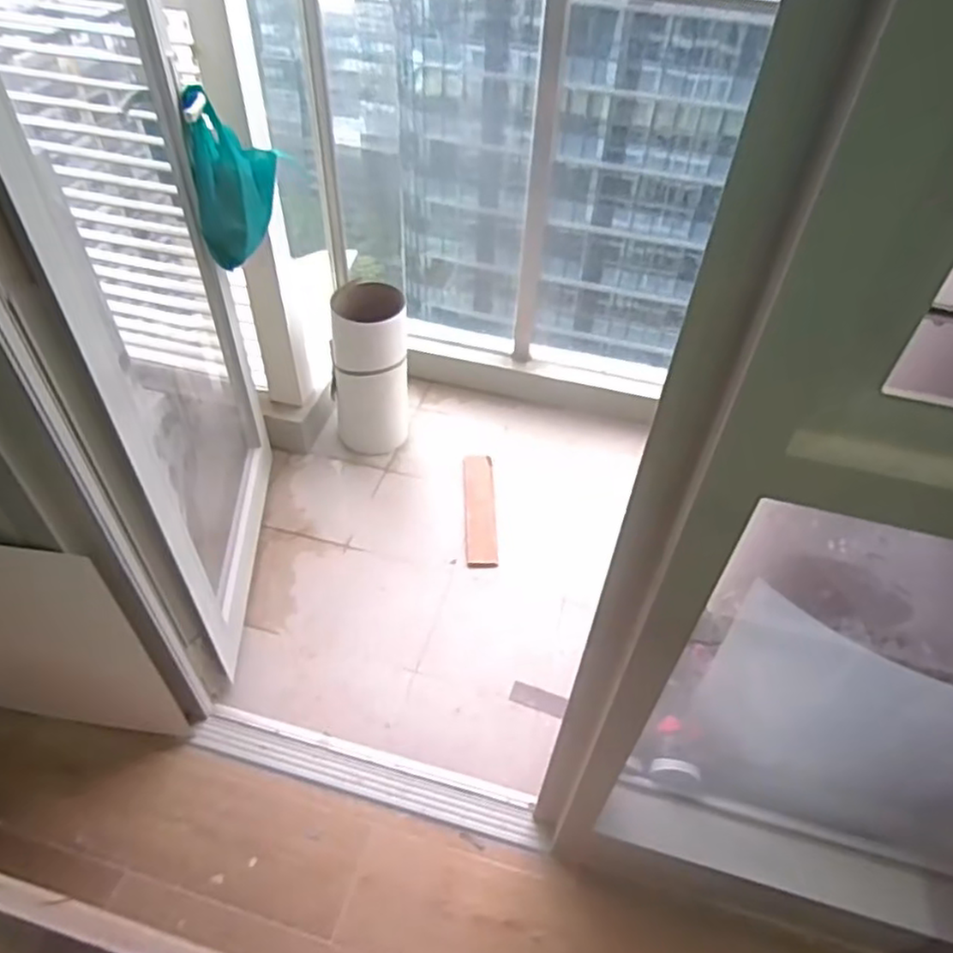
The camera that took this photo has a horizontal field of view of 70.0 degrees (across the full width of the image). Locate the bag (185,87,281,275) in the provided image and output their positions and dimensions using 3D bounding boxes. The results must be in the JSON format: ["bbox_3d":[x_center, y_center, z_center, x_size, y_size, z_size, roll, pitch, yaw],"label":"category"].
[{"bbox_3d":[-0.479,-0.584,1.358,0.137,0.282,0.131,1,46,-2],"label":"bag"}]

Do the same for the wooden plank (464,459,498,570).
[{"bbox_3d":[0.010,0.086,1.903,0.086,0.013,0.401,0,46,-3],"label":"wooden plank"}]

